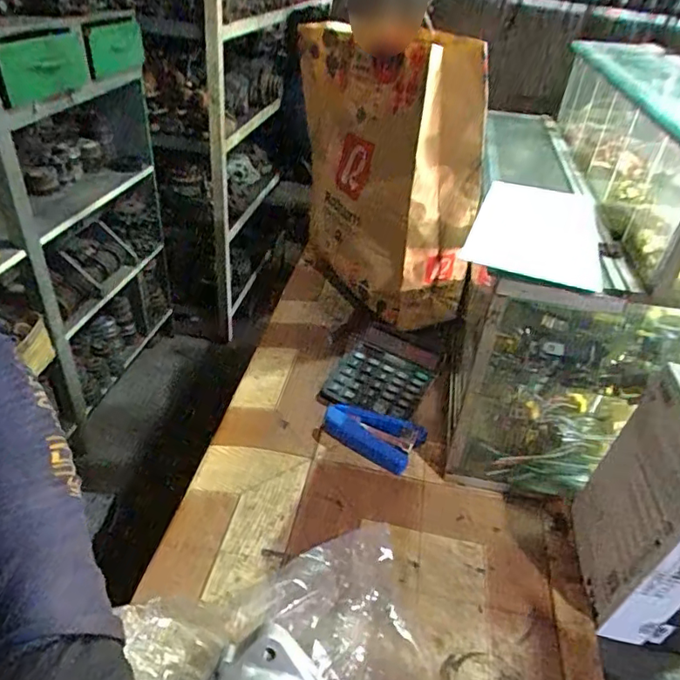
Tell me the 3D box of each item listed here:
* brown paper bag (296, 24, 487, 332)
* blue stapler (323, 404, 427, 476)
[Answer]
[{"bbox_3d":[0.053,-0.251,0.830,0.110,0.376,0.371,-15,42,-26],"label":"brown paper bag"},{"bbox_3d":[0.037,0.109,0.630,0.111,0.034,0.047,21,39,19],"label":"blue stapler"}]

